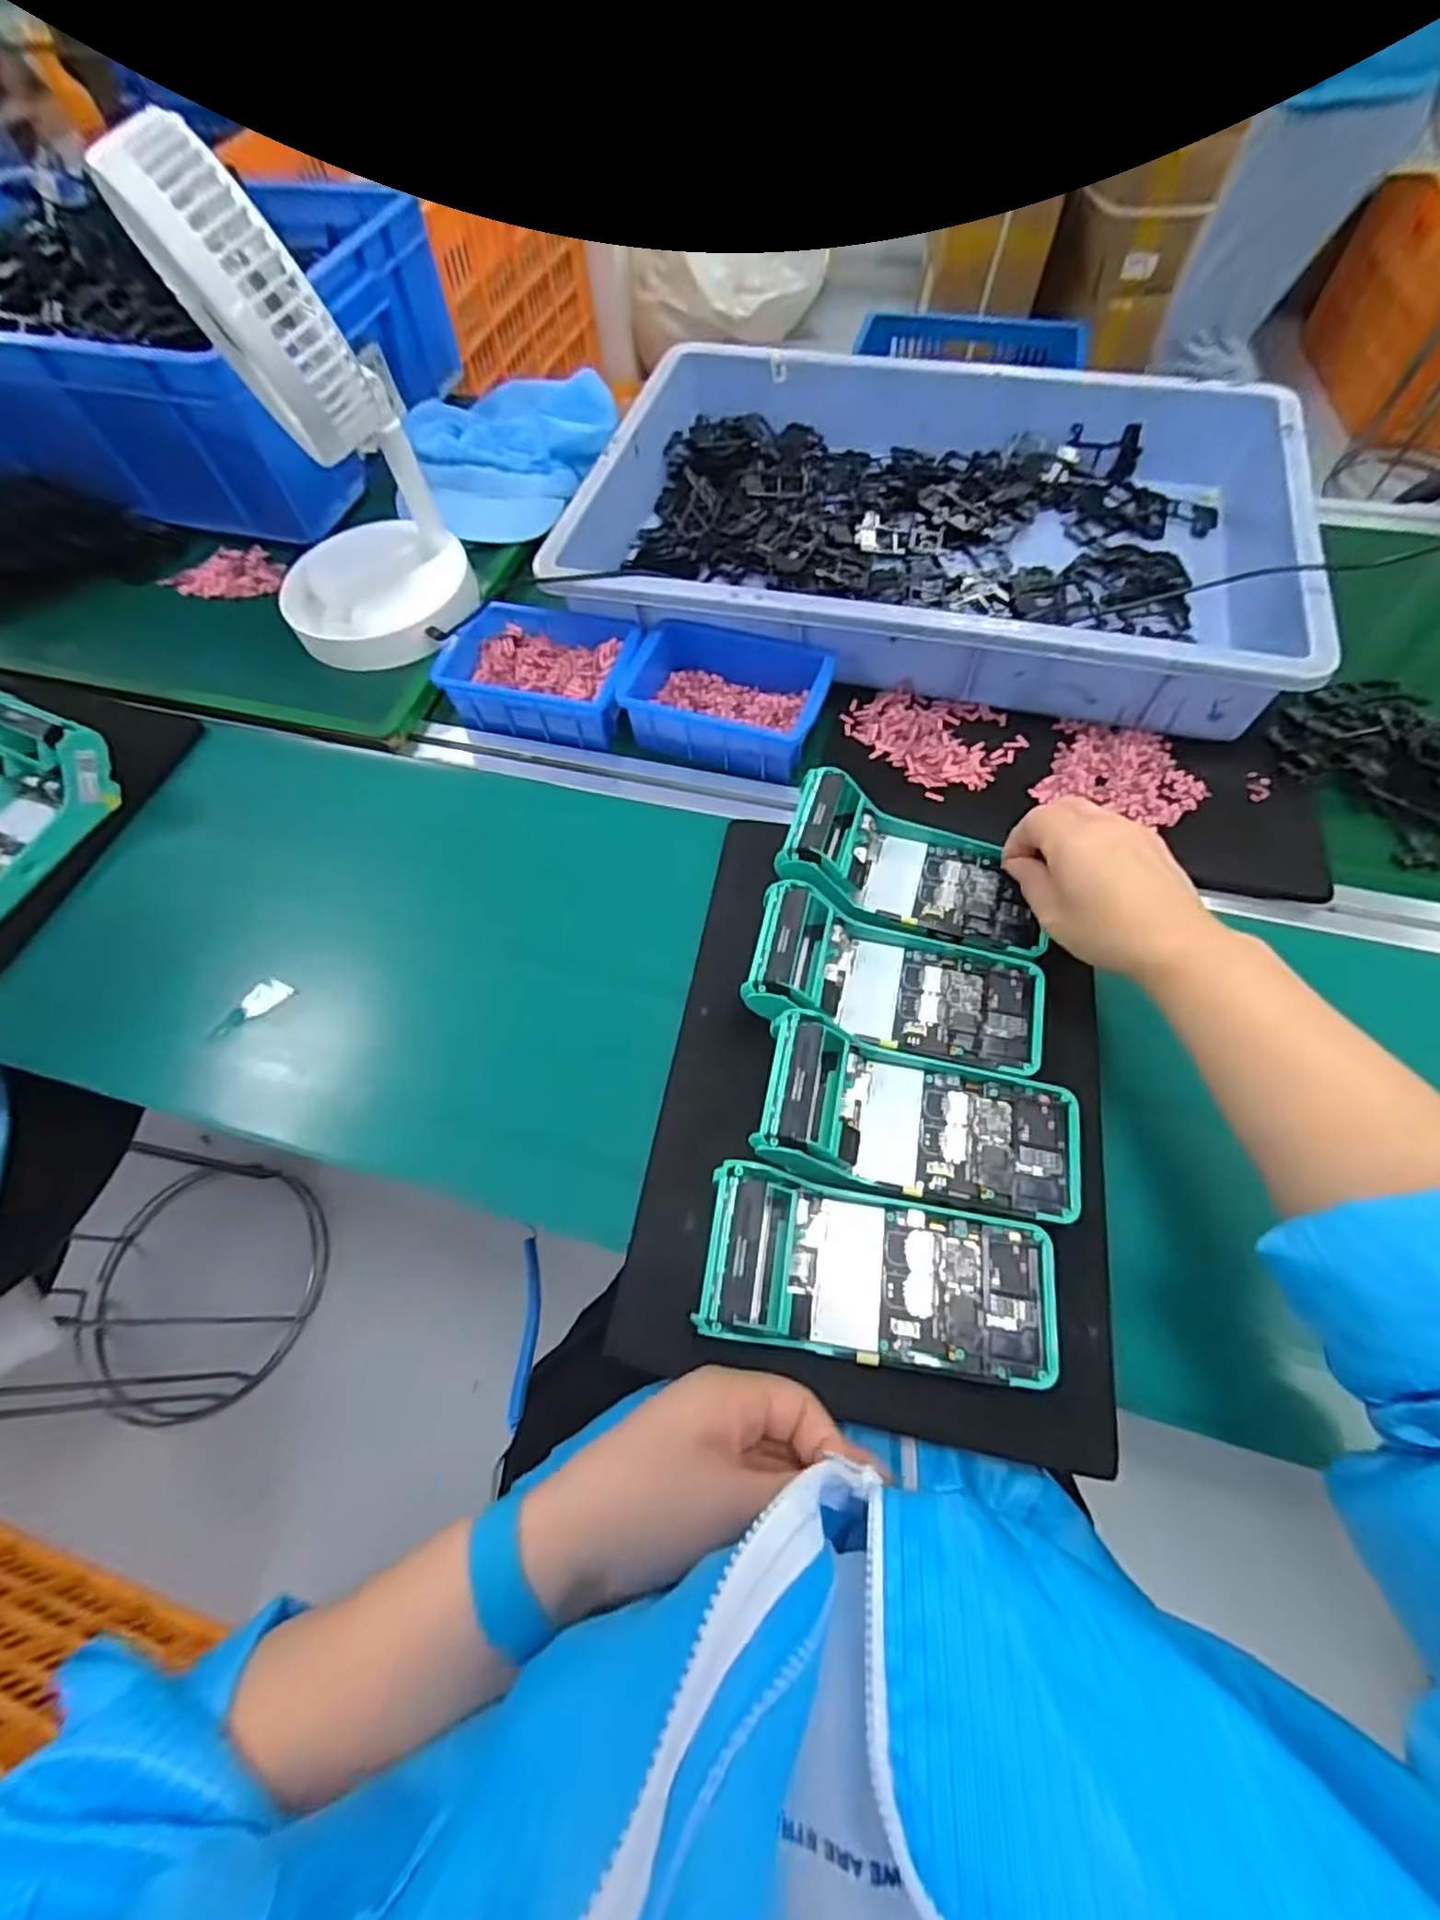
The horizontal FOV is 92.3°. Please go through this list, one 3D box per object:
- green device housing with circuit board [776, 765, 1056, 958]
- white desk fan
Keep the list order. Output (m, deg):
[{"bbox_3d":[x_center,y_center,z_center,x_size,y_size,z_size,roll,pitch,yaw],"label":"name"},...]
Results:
[{"bbox_3d":[0.123,-0.063,0.429,0.157,0.056,0.083,11,65,9],"label":"green device housing with circuit board"},{"bbox_3d":[-0.297,-0.367,0.487,0.153,0.280,0.160,-29,65,-10],"label":"white desk fan"}]

